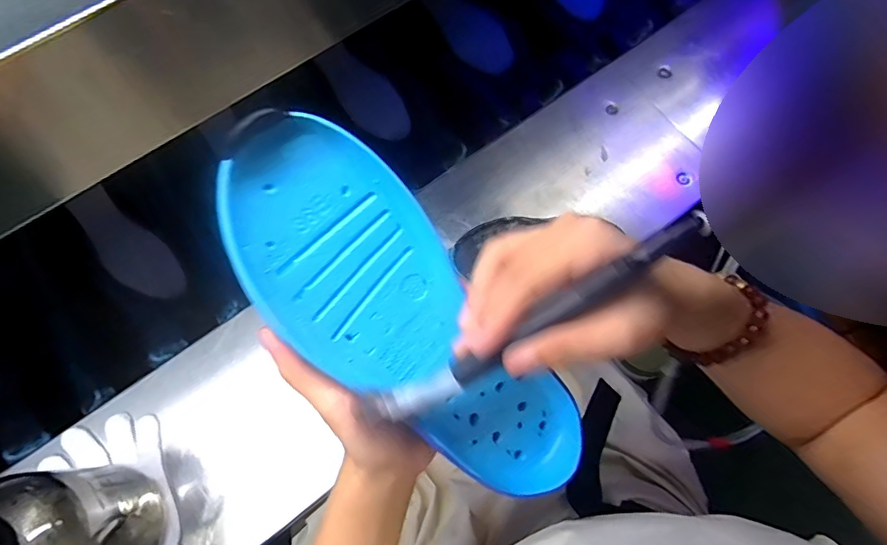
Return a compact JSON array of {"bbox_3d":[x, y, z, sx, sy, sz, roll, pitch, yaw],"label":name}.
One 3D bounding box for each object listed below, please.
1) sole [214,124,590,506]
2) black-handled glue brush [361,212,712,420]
[{"bbox_3d":[-0.013,0.033,0.262,0.089,0.027,0.240,-45,110,-14],"label":"sole"},{"bbox_3d":[0.041,0.024,0.228,0.166,0.017,0.016,-34,75,14],"label":"black-handled glue brush"}]

